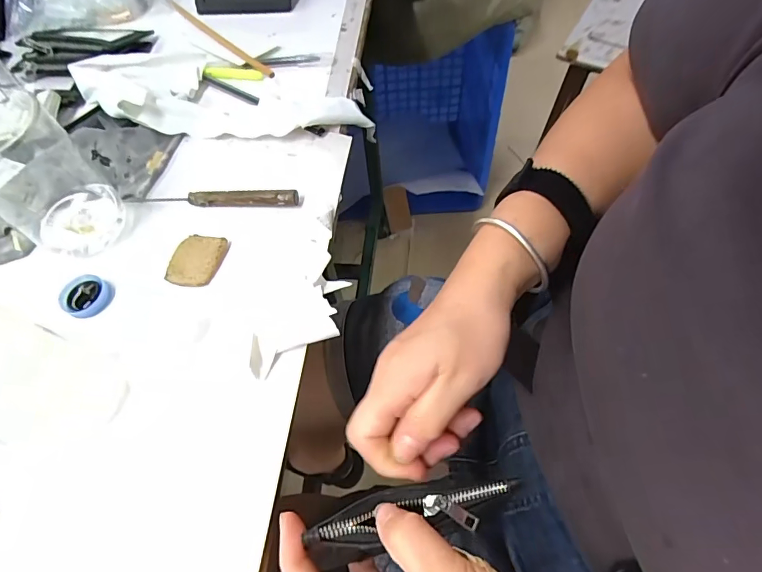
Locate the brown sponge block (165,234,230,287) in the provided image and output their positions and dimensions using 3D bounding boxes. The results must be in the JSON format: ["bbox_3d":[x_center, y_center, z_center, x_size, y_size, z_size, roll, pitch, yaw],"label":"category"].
[{"bbox_3d":[-0.132,-0.019,0.315,0.033,0.006,0.041,11,61,10],"label":"brown sponge block"}]

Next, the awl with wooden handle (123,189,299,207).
[{"bbox_3d":[-0.133,-0.068,0.340,0.138,0.013,0.009,2,60,4],"label":"awl with wooden handle"}]

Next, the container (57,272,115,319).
[{"bbox_3d":[-0.204,0.007,0.305,0.033,0.011,0.031,-1,60,3],"label":"container"}]

